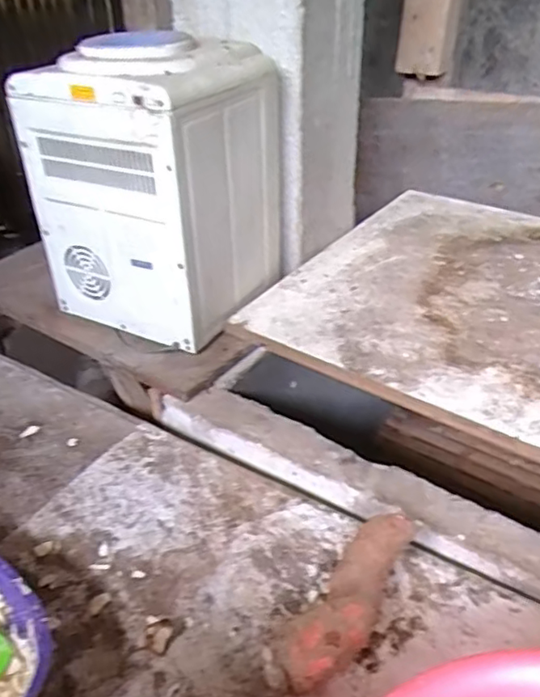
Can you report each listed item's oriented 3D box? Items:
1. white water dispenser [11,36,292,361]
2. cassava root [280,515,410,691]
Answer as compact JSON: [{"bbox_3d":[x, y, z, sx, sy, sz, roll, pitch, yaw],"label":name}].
[{"bbox_3d":[-0.176,-0.275,1.020,0.337,0.430,0.314,17,36,23],"label":"white water dispenser"},{"bbox_3d":[0.082,0.261,0.610,0.066,0.073,0.205,23,39,31],"label":"cassava root"}]

